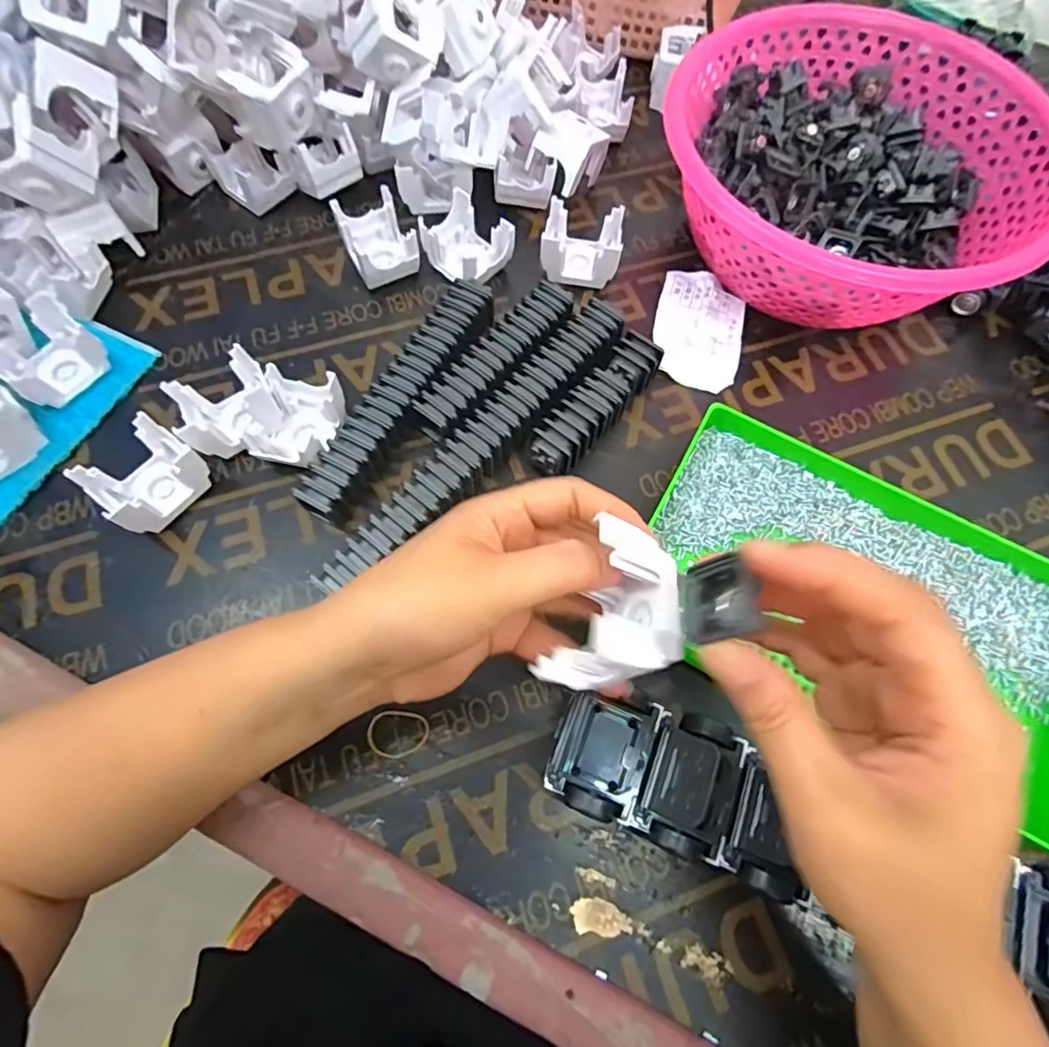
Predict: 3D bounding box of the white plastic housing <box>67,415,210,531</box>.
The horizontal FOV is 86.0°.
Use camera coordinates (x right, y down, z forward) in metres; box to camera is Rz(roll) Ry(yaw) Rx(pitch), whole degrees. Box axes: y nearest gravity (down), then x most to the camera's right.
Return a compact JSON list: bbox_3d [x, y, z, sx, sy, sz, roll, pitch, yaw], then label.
[{"bbox_3d":[-0.225,-0.028,0.336,0.045,0.037,0.056,37,72,12],"label":"white plastic housing"}]

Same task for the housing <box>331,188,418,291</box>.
[{"bbox_3d":[-0.108,-0.207,0.415,0.045,0.036,0.054,-22,71,-10],"label":"housing"}]

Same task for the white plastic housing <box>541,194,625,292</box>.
[{"bbox_3d":[0.042,-0.204,0.419,0.057,0.037,0.051,7,69,1],"label":"white plastic housing"}]

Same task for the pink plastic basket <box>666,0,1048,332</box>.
[{"bbox_3d":[0.225,-0.243,0.407,0.246,0.097,0.230,1,69,-1],"label":"pink plastic basket"}]

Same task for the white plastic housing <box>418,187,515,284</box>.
[{"bbox_3d":[-0.043,-0.204,0.413,0.048,0.035,0.058,-41,75,-15],"label":"white plastic housing"}]

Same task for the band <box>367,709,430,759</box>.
[{"bbox_3d":[-0.069,0.115,0.306,0.032,0.004,0.025,10,69,2],"label":"band"}]

